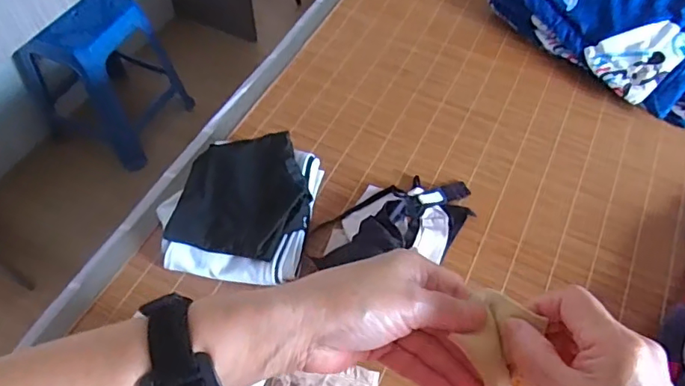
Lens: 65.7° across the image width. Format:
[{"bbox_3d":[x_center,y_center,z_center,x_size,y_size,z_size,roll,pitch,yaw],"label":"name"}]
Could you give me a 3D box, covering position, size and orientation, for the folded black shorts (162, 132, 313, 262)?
[{"bbox_3d":[-0.167,-0.001,0.899,0.217,0.034,0.214,8,71,13],"label":"folded black shorts"}]

